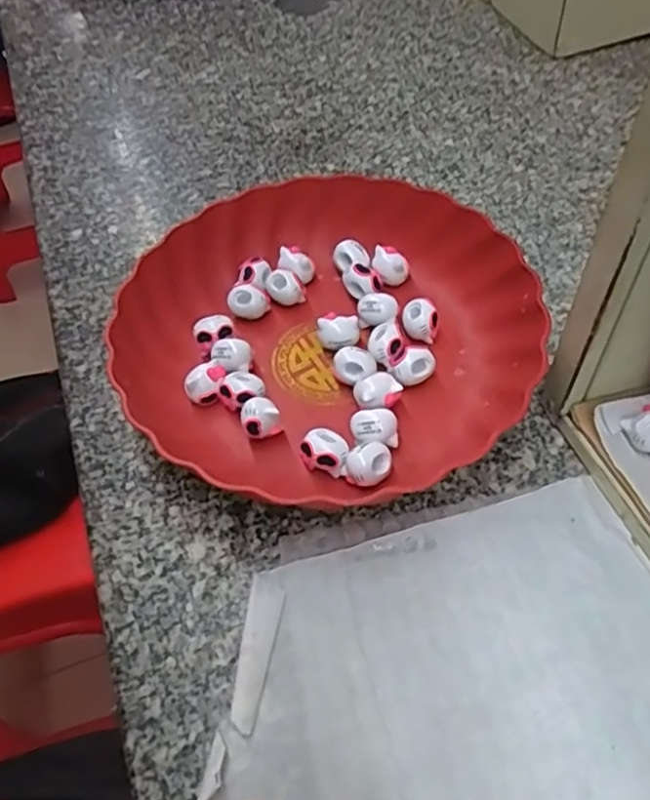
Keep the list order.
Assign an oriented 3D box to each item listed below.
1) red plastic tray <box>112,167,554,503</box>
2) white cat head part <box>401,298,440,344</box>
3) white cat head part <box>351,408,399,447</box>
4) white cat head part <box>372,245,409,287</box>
[{"bbox_3d":[0.000,-0.042,0.393,0.231,0.051,0.226,-36,58,-21],"label":"red plastic tray"},{"bbox_3d":[0.059,-0.048,0.402,0.022,0.021,0.021,-2,52,3],"label":"white cat head part"},{"bbox_3d":[0.028,0.016,0.359,0.025,0.019,0.021,-4,52,1],"label":"white cat head part"},{"bbox_3d":[0.044,-0.089,0.432,0.023,0.018,0.019,0,53,4],"label":"white cat head part"}]

